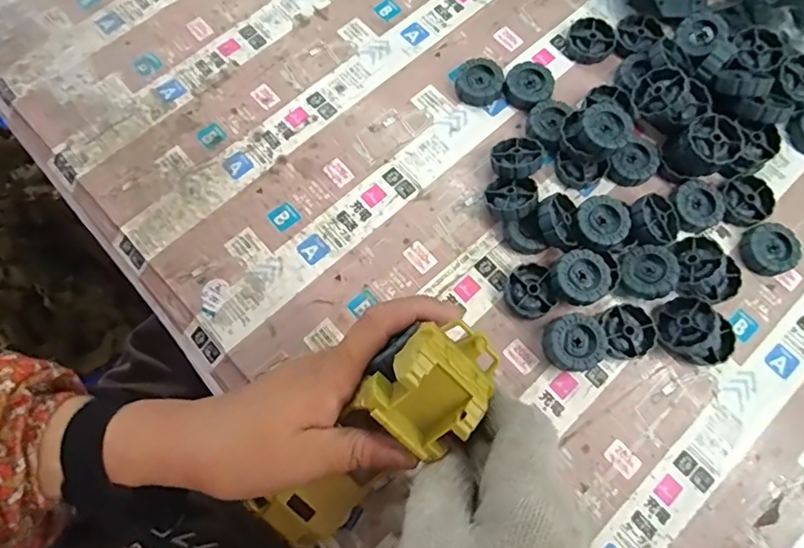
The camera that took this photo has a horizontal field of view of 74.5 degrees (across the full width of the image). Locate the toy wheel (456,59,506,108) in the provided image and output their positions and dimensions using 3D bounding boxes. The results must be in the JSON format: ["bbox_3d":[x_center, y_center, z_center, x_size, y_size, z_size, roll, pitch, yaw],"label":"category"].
[{"bbox_3d":[0.064,-0.155,0.430,0.037,0.013,0.038,0,73,0],"label":"toy wheel"}]

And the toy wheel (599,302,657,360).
[{"bbox_3d":[0.160,0.041,0.375,0.034,0.013,0.037,0,73,0],"label":"toy wheel"}]

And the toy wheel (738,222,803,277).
[{"bbox_3d":[0.272,-0.018,0.392,0.039,0.013,0.038,0,73,0],"label":"toy wheel"}]

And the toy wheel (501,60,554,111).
[{"bbox_3d":[0.103,-0.151,0.427,0.037,0.015,0.038,0,73,0],"label":"toy wheel"}]

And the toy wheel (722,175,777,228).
[{"bbox_3d":[0.260,-0.054,0.401,0.041,0.010,0.037,-27,75,-7],"label":"toy wheel"}]

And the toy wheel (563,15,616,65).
[{"bbox_3d":[0.155,-0.193,0.439,0.038,0.012,0.041,0,73,0],"label":"toy wheel"}]

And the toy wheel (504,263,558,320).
[{"bbox_3d":[0.091,0.014,0.383,0.033,0.011,0.038,-18,74,-5],"label":"toy wheel"}]

